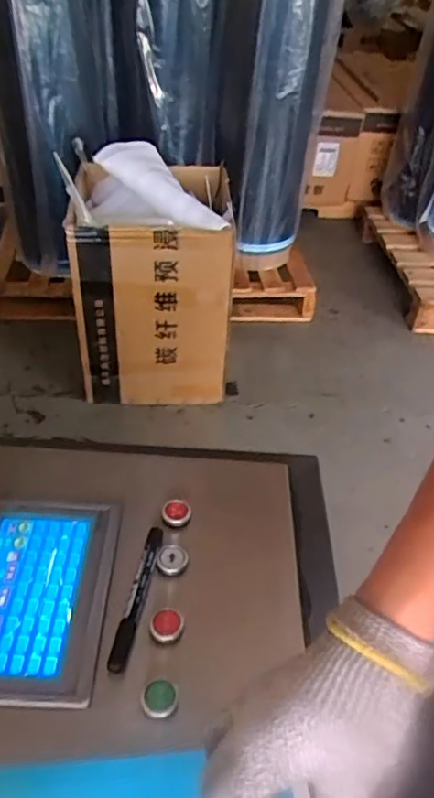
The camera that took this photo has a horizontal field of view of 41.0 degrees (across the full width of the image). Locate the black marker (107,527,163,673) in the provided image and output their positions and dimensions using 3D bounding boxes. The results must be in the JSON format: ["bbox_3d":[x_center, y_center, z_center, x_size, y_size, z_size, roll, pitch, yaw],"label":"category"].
[{"bbox_3d":[-0.071,0.175,0.523,0.016,0.018,0.134,10,41,6],"label":"black marker"}]

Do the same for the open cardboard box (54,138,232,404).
[{"bbox_3d":[-0.193,-0.368,1.733,0.444,0.615,0.463,2,41,-3],"label":"open cardboard box"}]

